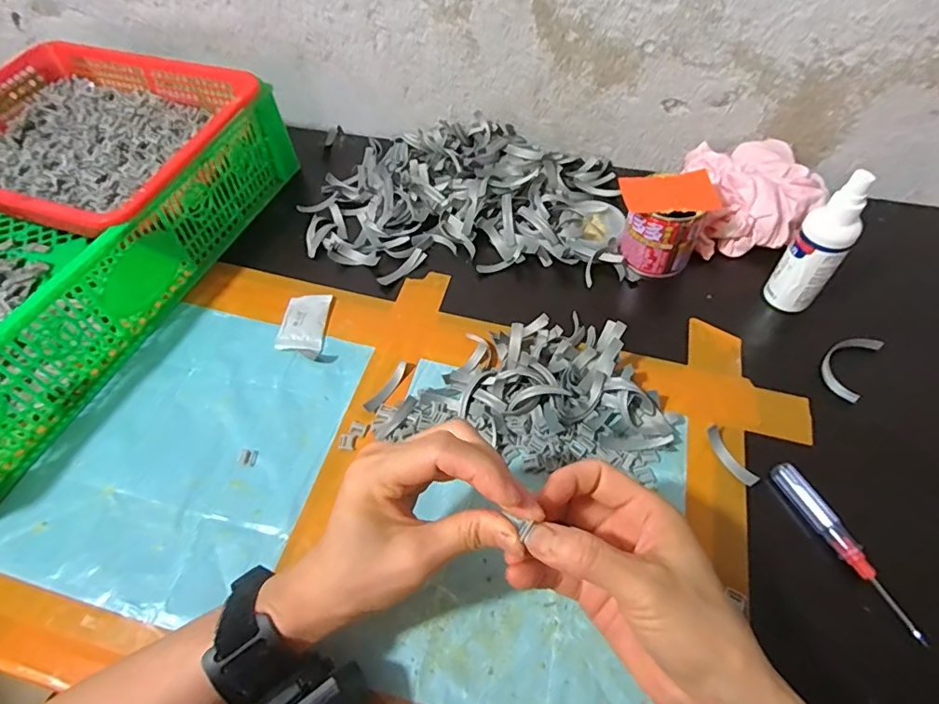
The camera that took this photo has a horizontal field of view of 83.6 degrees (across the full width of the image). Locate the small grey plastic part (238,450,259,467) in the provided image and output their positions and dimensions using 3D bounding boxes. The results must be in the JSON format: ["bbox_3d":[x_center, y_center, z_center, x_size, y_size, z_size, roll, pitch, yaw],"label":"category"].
[{"bbox_3d":[-0.170,0.081,0.403,0.014,0.004,0.013,2,54,5],"label":"small grey plastic part"}]

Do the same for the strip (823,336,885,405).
[{"bbox_3d":[0.311,0.011,0.431,0.033,0.013,0.069,30,61,23],"label":"strip"}]

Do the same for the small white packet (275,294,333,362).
[{"bbox_3d":[-0.150,-0.026,0.476,0.039,0.008,0.073,-1,54,3],"label":"small white packet"}]

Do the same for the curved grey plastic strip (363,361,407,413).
[{"bbox_3d":[-0.068,0.029,0.436,0.010,0.004,0.054,26,59,20],"label":"curved grey plastic strip"}]

